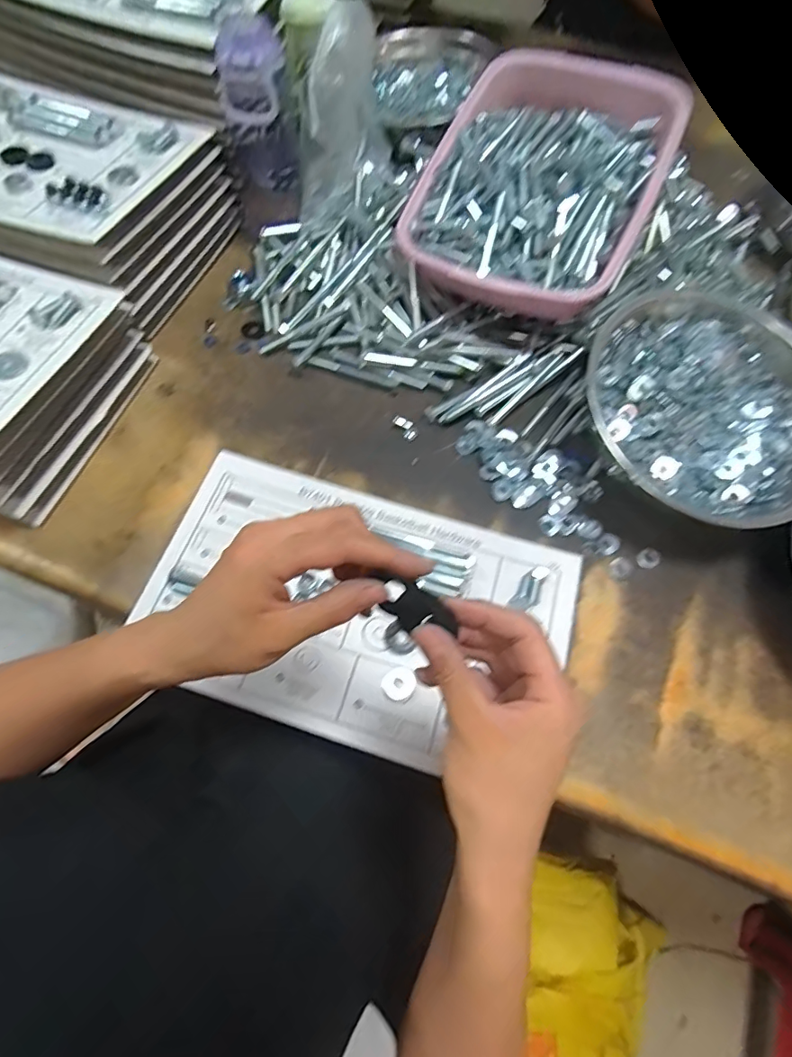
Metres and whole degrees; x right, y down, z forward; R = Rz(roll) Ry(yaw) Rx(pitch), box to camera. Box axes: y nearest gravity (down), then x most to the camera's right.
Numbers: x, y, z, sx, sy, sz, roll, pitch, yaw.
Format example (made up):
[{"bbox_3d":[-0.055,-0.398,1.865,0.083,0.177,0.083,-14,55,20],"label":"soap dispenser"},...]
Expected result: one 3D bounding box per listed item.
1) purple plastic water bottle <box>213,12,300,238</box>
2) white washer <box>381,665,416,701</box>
[{"bbox_3d":[-0.155,-0.451,0.583,0.078,0.186,0.083,-11,67,-7],"label":"purple plastic water bottle"},{"bbox_3d":[0.003,0.133,0.437,0.028,0.004,0.025,-39,73,-18],"label":"white washer"}]

